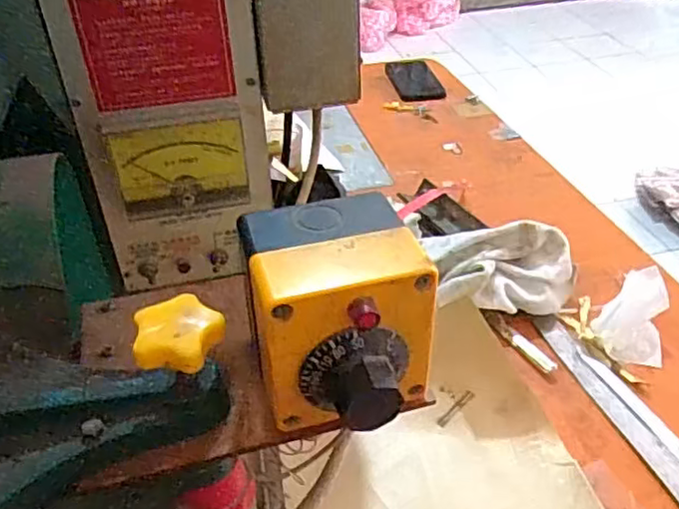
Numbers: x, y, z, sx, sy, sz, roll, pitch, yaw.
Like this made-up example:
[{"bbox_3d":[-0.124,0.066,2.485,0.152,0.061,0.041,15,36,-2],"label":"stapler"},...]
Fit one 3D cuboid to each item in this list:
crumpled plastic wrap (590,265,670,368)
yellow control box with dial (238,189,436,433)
[{"bbox_3d":[0.272,0.059,0.577,0.065,0.059,0.066,-12,39,-13],"label":"crumpled plastic wrap"},{"bbox_3d":[-0.001,0.025,0.275,0.074,0.083,0.076,-11,39,-12],"label":"yellow control box with dial"}]

